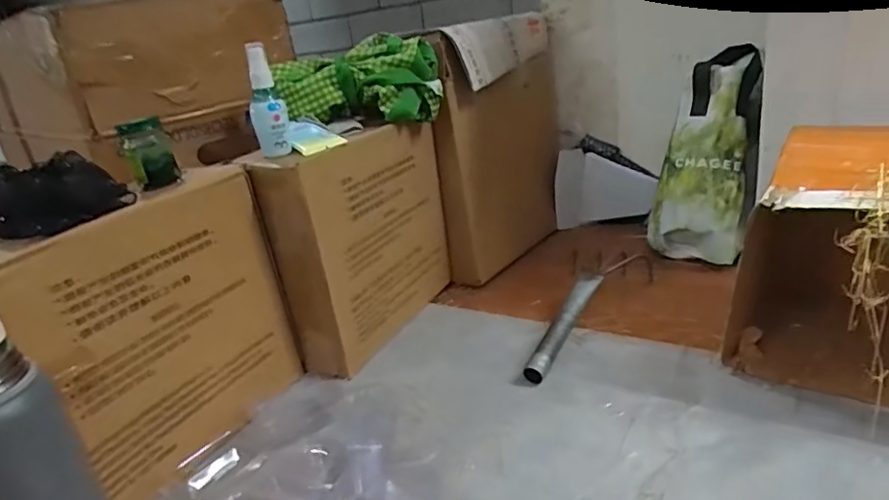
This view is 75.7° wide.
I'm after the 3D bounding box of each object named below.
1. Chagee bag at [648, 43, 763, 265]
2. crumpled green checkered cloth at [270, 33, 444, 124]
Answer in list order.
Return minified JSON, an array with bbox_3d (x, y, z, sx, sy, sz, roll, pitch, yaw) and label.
[{"bbox_3d":[0.401,-0.148,0.858,0.132,0.329,0.077,14,5,42],"label":"Chagee bag"},{"bbox_3d":[-0.112,-0.220,0.764,0.211,0.096,0.095,-8,22,-1],"label":"crumpled green checkered cloth"}]

